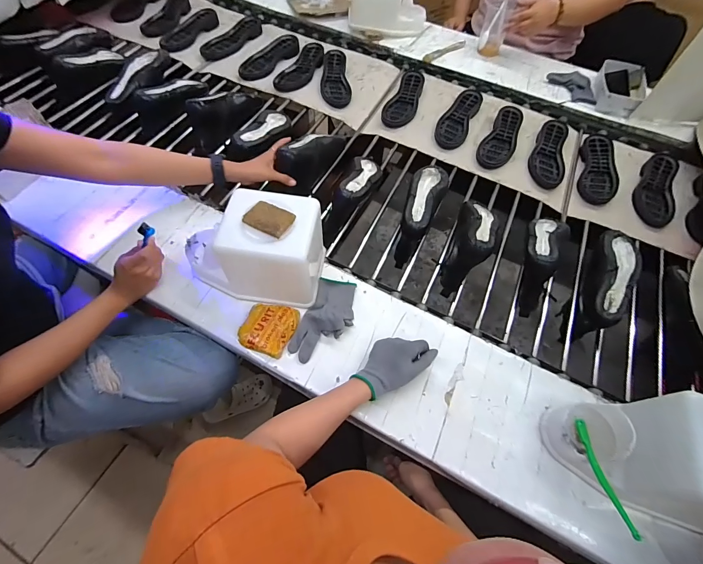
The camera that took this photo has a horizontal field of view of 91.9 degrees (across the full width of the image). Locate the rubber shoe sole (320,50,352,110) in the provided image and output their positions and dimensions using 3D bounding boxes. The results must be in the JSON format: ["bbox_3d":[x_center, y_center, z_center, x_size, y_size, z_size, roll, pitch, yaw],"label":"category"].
[{"bbox_3d":[-0.051,-0.638,1.059,0.088,0.036,0.233,-2,61,-4],"label":"rubber shoe sole"}]

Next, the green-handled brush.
[{"bbox_3d":[0.338,0.257,0.462,0.011,0.017,0.170,14,28,6],"label":"green-handled brush"}]

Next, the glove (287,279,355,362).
[{"bbox_3d":[-0.046,0.065,0.620,0.084,0.029,0.165,19,63,8],"label":"glove"}]

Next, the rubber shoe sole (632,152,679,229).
[{"bbox_3d":[0.778,-0.242,0.866,0.082,0.024,0.256,25,63,10],"label":"rubber shoe sole"}]

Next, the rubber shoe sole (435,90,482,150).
[{"bbox_3d":[0.309,-0.478,0.982,0.088,0.025,0.241,24,63,10],"label":"rubber shoe sole"}]

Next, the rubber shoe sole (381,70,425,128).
[{"bbox_3d":[0.165,-0.556,1.023,0.089,0.025,0.251,22,62,9],"label":"rubber shoe sole"}]

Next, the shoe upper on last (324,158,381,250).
[{"bbox_3d":[0.012,-0.208,0.777,0.081,0.111,0.256,15,63,6],"label":"shoe upper on last"}]

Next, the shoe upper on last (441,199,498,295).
[{"bbox_3d":[0.251,-0.084,0.712,0.073,0.127,0.220,22,64,10],"label":"shoe upper on last"}]

